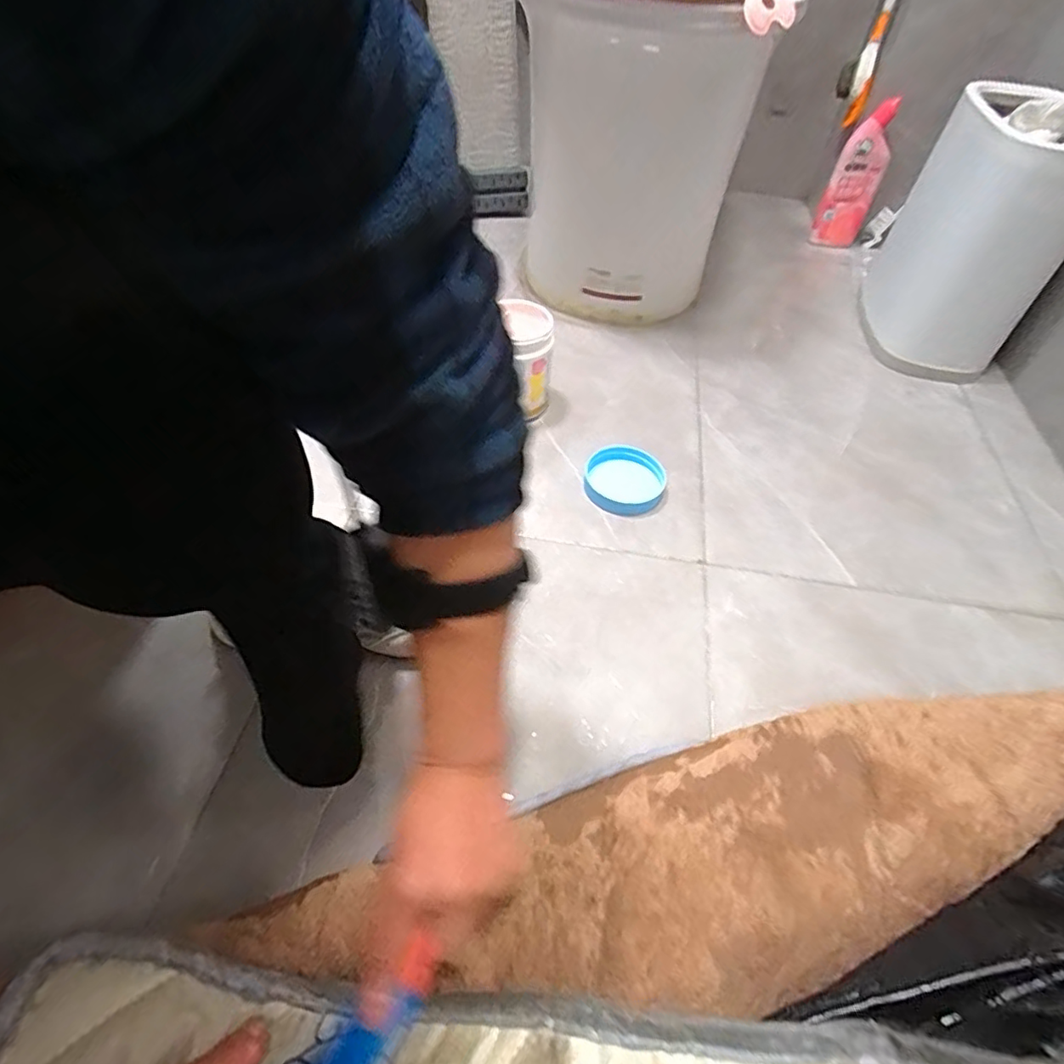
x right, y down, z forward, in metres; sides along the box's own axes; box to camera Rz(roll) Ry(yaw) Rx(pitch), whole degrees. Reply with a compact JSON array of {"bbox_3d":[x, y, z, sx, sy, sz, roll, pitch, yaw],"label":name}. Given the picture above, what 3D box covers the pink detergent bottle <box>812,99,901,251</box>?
[{"bbox_3d":[0.521,-0.561,0.949,0.076,0.222,0.062,23,52,16],"label":"pink detergent bottle"}]

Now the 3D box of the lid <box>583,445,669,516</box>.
[{"bbox_3d":[0.109,-0.062,0.691,0.094,0.013,0.096,1,49,-2],"label":"lid"}]

